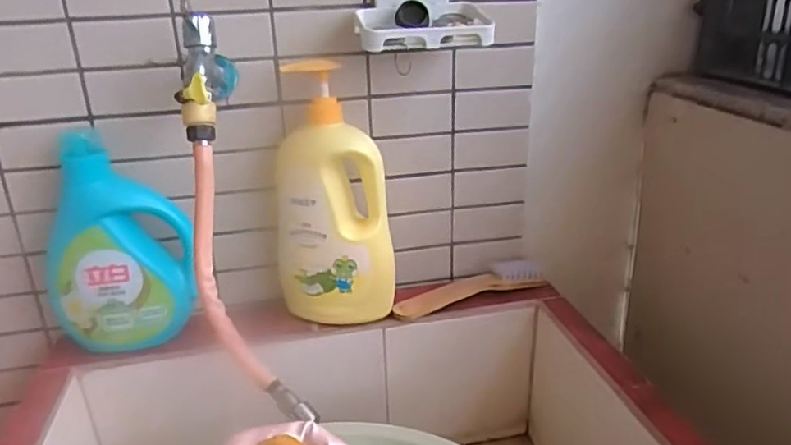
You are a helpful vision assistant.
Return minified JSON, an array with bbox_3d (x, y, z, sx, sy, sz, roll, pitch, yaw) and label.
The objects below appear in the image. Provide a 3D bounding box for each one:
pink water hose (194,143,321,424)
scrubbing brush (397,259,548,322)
[{"bbox_3d":[-0.144,0.060,0.527,0.068,0.248,0.016,-23,-3,17],"label":"pink water hose"},{"bbox_3d":[0.091,0.079,0.724,0.195,0.031,0.032,-10,24,-19],"label":"scrubbing brush"}]

